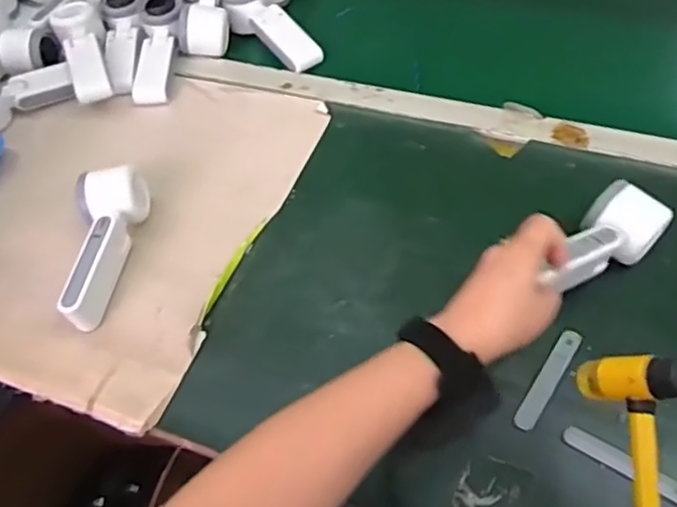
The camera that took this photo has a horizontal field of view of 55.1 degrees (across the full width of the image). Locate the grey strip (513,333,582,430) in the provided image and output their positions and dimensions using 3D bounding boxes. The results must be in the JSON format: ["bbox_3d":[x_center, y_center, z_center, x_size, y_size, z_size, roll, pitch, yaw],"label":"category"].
[{"bbox_3d":[0.166,0.099,0.512,0.016,0.004,0.095,25,63,28],"label":"grey strip"}]

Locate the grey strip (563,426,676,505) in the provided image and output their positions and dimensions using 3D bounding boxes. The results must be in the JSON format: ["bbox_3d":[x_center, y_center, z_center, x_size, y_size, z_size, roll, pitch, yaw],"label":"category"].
[{"bbox_3d":[0.208,0.153,0.465,0.095,0.005,0.016,27,59,24],"label":"grey strip"}]

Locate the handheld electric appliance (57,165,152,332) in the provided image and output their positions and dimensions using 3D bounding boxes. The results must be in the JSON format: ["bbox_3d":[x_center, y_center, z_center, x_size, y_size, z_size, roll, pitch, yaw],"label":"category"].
[{"bbox_3d":[-0.225,-0.006,0.602,0.055,0.051,0.158,3,65,8],"label":"handheld electric appliance"}]

